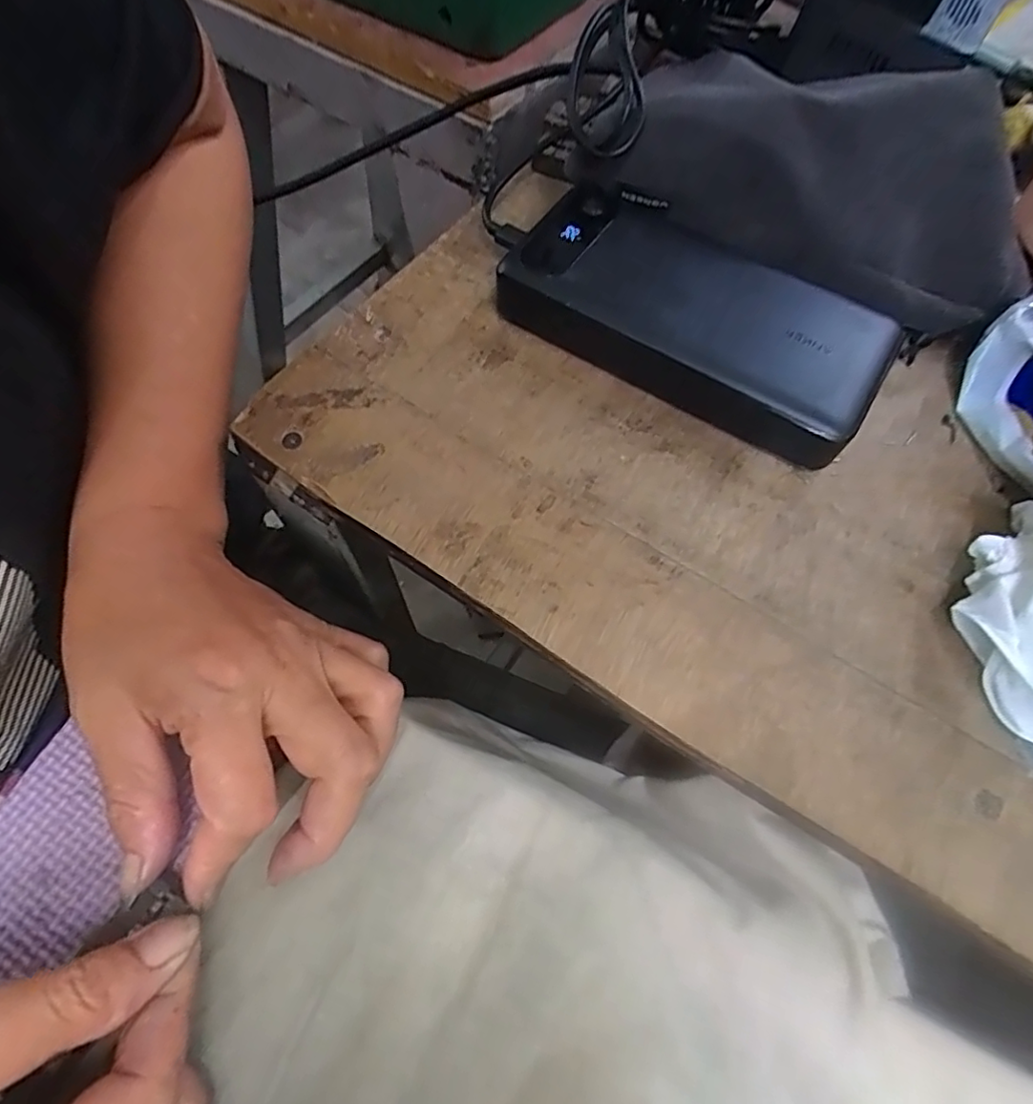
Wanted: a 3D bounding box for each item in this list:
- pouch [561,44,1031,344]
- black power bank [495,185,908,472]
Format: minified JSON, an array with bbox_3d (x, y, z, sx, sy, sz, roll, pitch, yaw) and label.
[{"bbox_3d":[0.128,-0.166,0.247,0.186,0.034,0.108,35,68,13],"label":"pouch"},{"bbox_3d":[0.073,-0.099,0.249,0.153,0.025,0.071,33,68,13],"label":"black power bank"}]

